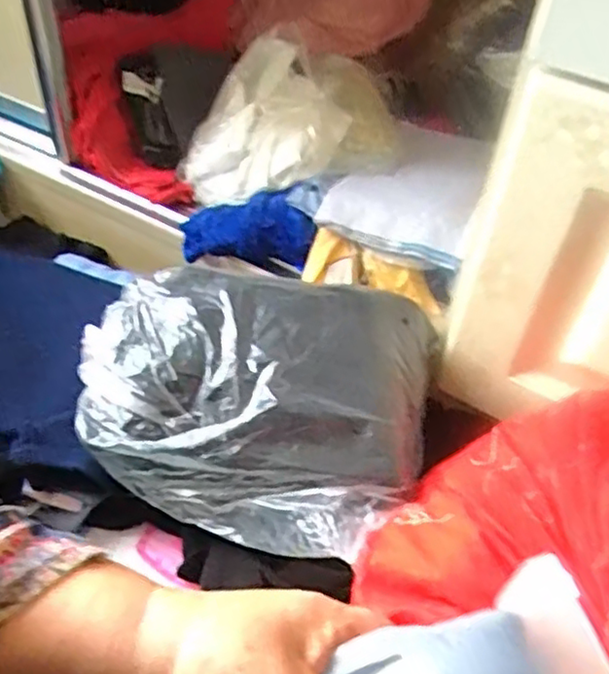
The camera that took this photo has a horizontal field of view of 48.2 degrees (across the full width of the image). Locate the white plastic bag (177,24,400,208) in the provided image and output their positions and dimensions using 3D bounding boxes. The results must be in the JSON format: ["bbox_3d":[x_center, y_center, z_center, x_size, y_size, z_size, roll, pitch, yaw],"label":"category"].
[{"bbox_3d":[-0.016,-0.233,0.751,0.237,0.125,0.157,-2,45,-7],"label":"white plastic bag"}]

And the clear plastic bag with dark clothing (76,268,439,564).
[{"bbox_3d":[-0.033,0.033,0.570,0.281,0.105,0.247,22,47,16],"label":"clear plastic bag with dark clothing"}]

